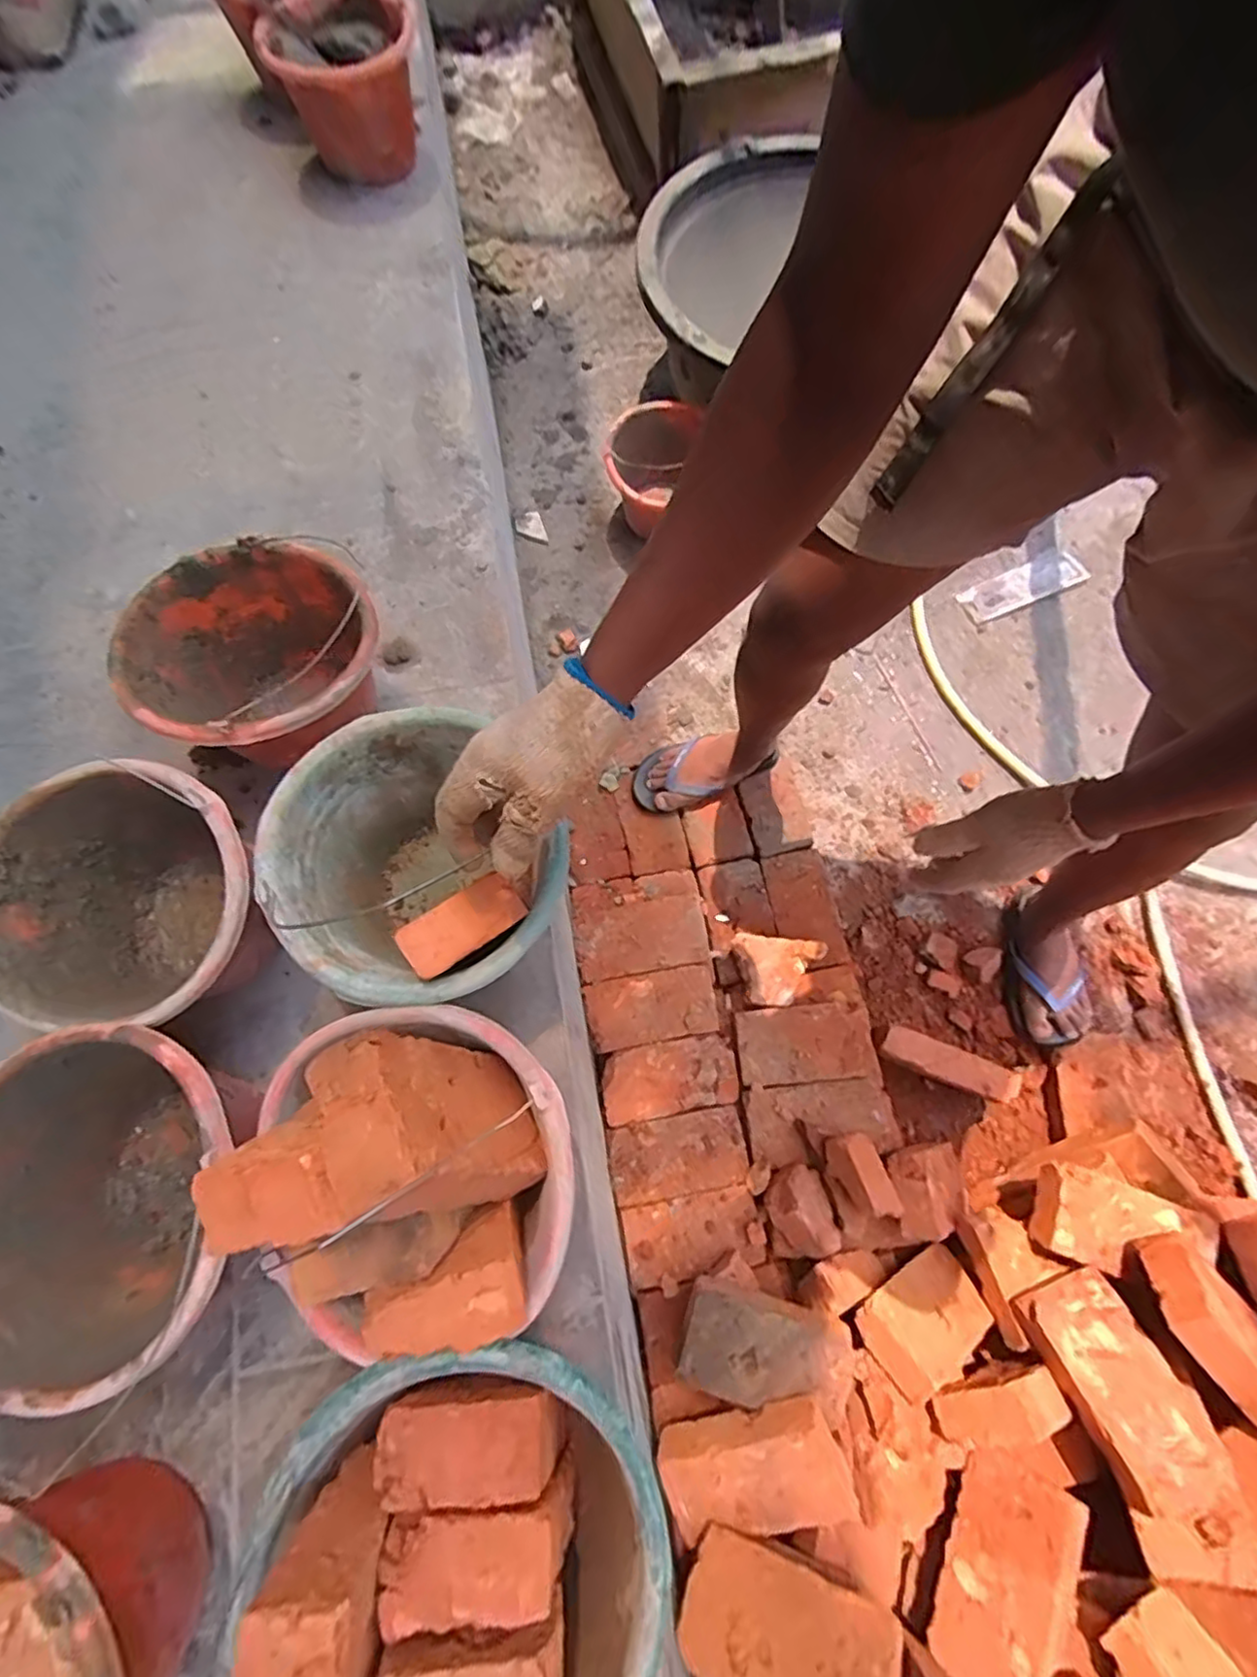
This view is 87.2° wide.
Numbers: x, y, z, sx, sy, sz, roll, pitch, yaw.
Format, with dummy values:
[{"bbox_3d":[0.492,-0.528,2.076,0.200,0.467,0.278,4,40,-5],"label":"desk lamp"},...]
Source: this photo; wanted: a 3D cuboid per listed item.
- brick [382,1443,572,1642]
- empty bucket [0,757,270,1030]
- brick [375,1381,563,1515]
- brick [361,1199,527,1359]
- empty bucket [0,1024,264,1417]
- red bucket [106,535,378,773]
[{"bbox_3d":[-0.096,0.444,0.410,0.103,0.049,0.054,6,57,-1],"label":"brick"},{"bbox_3d":[-0.462,0.060,0.649,0.238,0.168,0.233,0,72,1],"label":"empty bucket"},{"bbox_3d":[-0.102,0.385,0.421,0.110,0.040,0.056,-3,72,1],"label":"brick"},{"bbox_3d":[-0.121,0.322,0.470,0.099,0.085,0.067,-27,74,-7],"label":"brick"},{"bbox_3d":[-0.415,0.297,0.573,0.218,0.172,0.255,-3,72,1],"label":"empty bucket"},{"bbox_3d":[-0.394,-0.180,0.739,0.263,0.169,0.248,0,72,1],"label":"red bucket"}]

